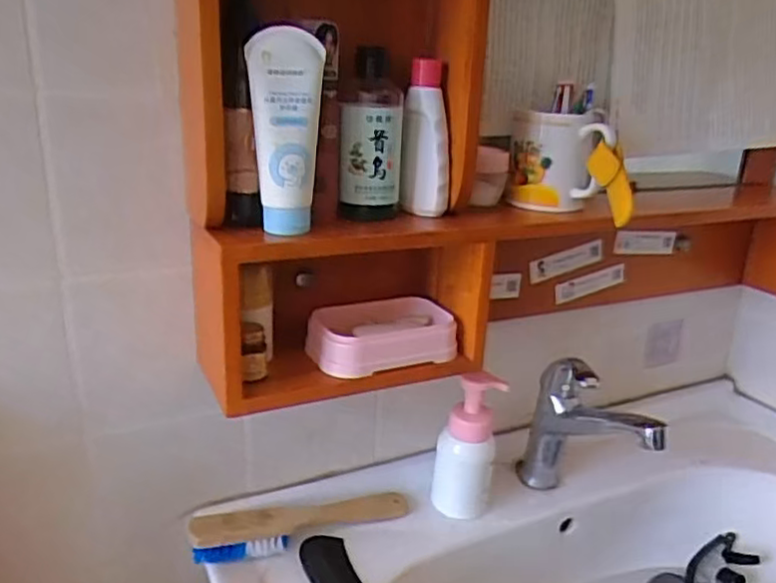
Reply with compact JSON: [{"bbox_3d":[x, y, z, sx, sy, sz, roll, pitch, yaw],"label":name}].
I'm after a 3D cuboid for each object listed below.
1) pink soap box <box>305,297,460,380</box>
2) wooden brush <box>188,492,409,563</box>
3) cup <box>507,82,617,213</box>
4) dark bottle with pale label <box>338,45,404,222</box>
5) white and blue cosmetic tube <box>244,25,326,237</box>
[{"bbox_3d":[-0.008,0.039,0.632,0.130,0.035,0.090,-8,21,-30],"label":"pink soap box"},{"bbox_3d":[-0.085,0.229,0.683,0.232,0.045,0.046,-7,20,-26],"label":"wooden brush"},{"bbox_3d":[0.170,-0.140,0.668,0.094,0.109,0.078,4,18,5],"label":"cup"},{"bbox_3d":[-0.014,-0.137,0.588,0.055,0.141,0.045,1,18,-2],"label":"dark bottle with pale label"},{"bbox_3d":[-0.079,-0.123,0.519,0.052,0.150,0.028,2,18,-2],"label":"white and blue cosmetic tube"}]

